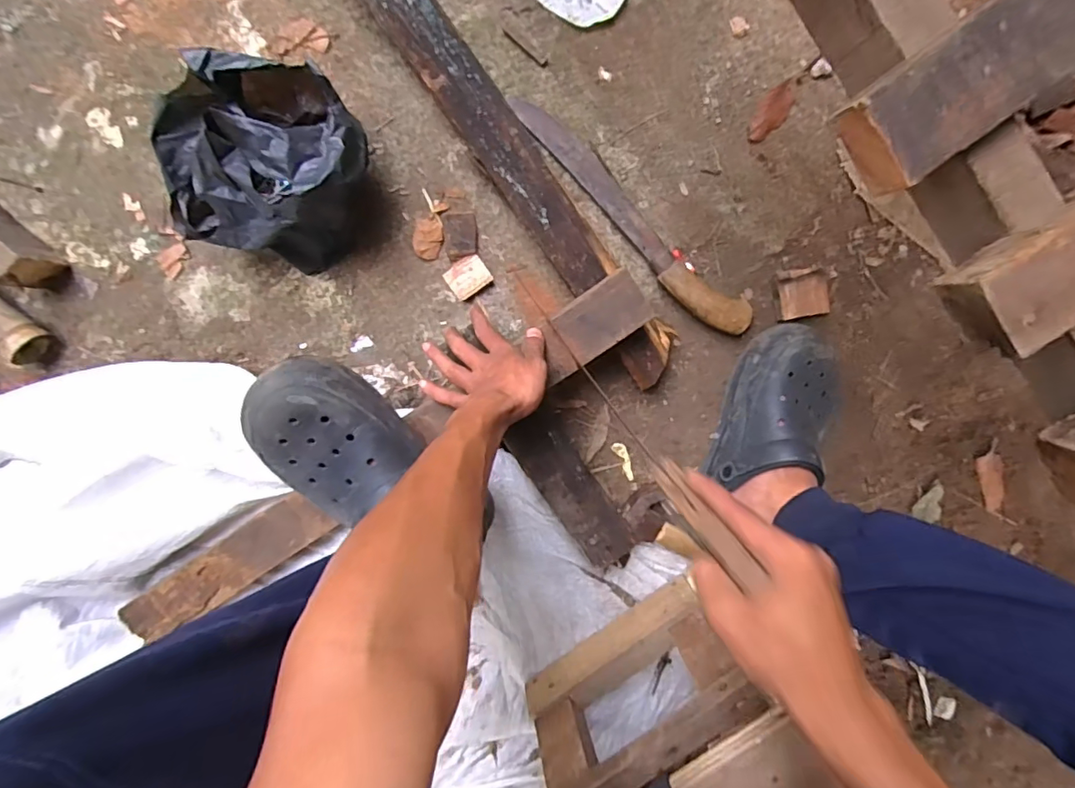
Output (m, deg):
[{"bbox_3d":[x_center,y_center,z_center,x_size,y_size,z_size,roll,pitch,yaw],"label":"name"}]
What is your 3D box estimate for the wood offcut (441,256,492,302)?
[{"bbox_3d":[-0.077,-0.131,0.602,0.046,0.011,0.039,-32,99,4],"label":"wood offcut"}]

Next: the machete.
[{"bbox_3d":[0.108,-0.195,0.597,0.052,0.027,0.346,-43,99,5],"label":"machete"}]

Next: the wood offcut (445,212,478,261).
[{"bbox_3d":[-0.083,-0.172,0.590,0.032,0.016,0.049,-2,100,-2],"label":"wood offcut"}]

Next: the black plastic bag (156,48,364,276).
[{"bbox_3d":[-0.255,-0.219,0.529,0.170,0.122,0.165,18,99,-5],"label":"black plastic bag"}]

